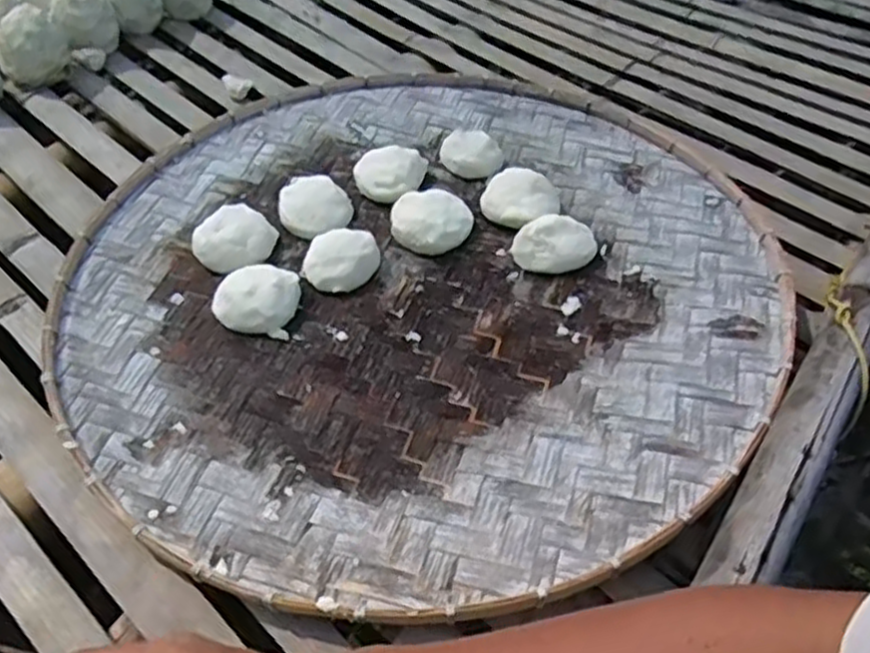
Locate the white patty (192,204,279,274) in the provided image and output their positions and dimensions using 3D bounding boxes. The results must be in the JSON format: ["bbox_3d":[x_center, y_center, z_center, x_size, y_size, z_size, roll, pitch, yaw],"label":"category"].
[{"bbox_3d":[-0.211,-0.095,0.786,0.073,0.043,0.073,2,53,-3],"label":"white patty"}]

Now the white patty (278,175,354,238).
[{"bbox_3d":[-0.137,-0.138,0.824,0.086,0.034,0.082,15,52,12],"label":"white patty"}]

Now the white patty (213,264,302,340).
[{"bbox_3d":[-0.179,-0.031,0.731,0.082,0.038,0.076,2,51,2],"label":"white patty"}]

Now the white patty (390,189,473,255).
[{"bbox_3d":[-0.004,-0.116,0.802,0.088,0.041,0.073,15,52,12],"label":"white patty"}]

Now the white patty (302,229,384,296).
[{"bbox_3d":[-0.097,-0.068,0.766,0.079,0.034,0.059,-5,54,-8],"label":"white patty"}]

